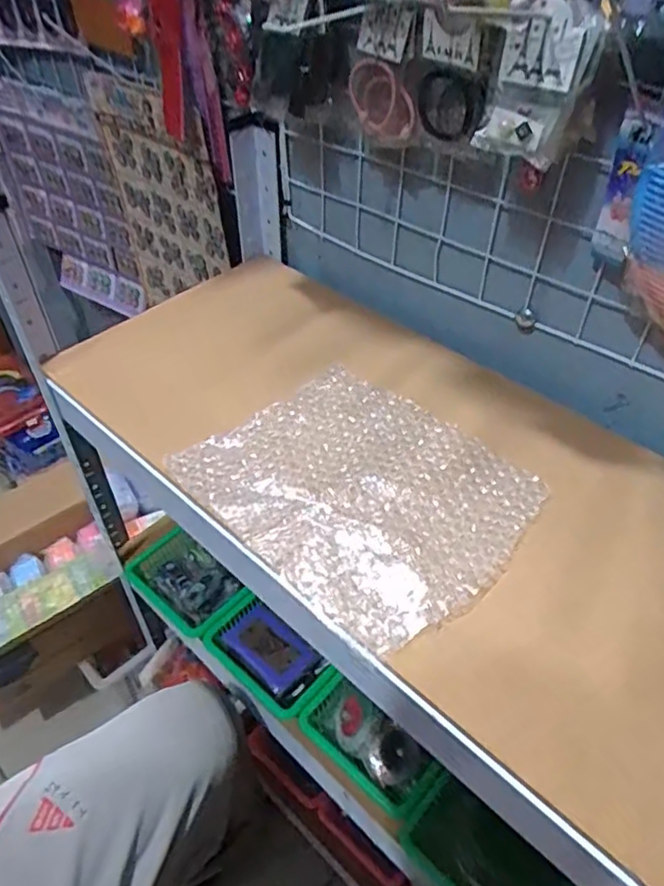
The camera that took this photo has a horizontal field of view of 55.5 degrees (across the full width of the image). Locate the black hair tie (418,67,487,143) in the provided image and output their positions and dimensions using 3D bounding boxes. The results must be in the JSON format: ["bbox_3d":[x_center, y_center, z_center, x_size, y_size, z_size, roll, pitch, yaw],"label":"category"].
[{"bbox_3d":[0.089,-0.252,0.474,0.016,0.051,0.057,-26,50,-25],"label":"black hair tie"}]

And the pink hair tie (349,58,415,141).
[{"bbox_3d":[0.039,-0.276,0.511,0.018,0.056,0.061,-31,52,-28],"label":"pink hair tie"}]

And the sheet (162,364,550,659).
[{"bbox_3d":[0.023,0.033,0.496,0.238,0.009,0.198,33,53,29],"label":"sheet"}]

